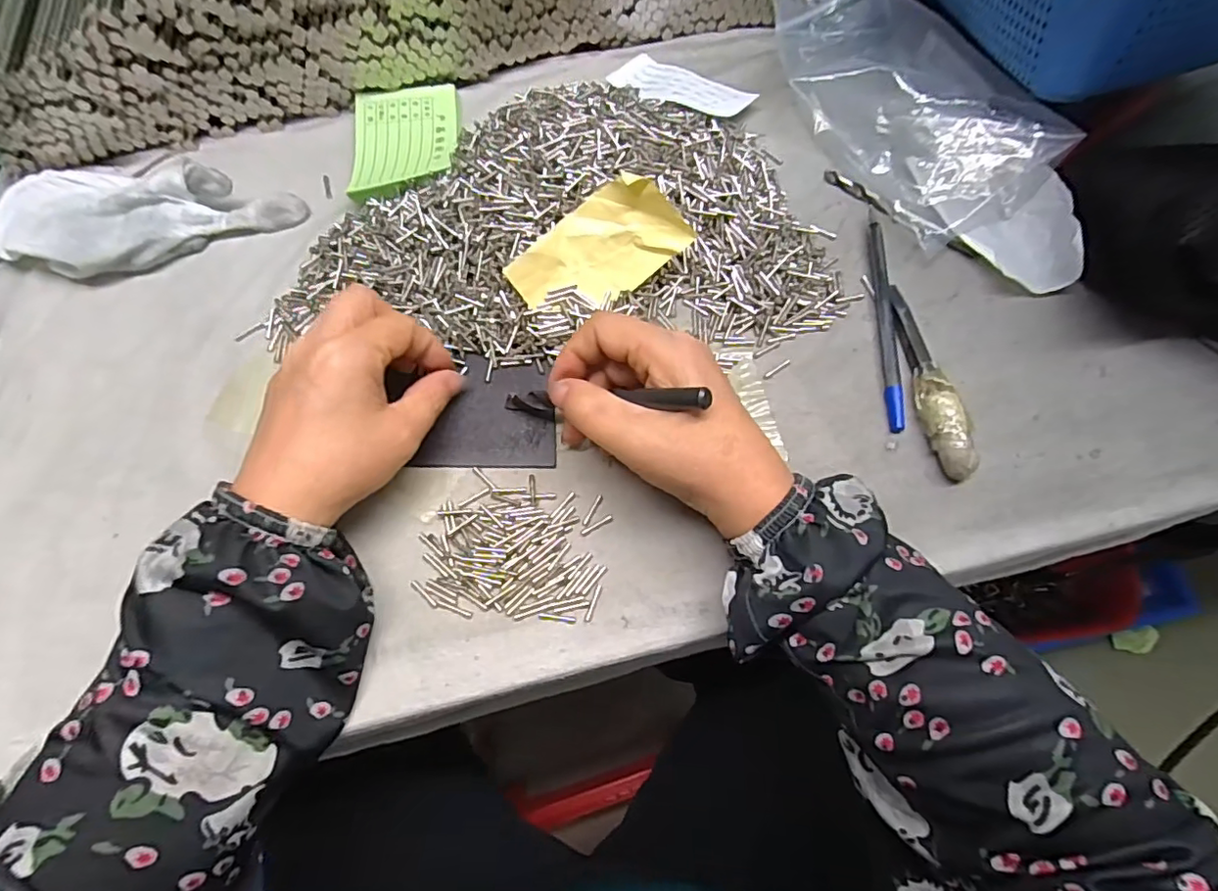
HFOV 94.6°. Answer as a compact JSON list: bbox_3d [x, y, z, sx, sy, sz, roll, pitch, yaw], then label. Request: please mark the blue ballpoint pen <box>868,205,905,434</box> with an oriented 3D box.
[{"bbox_3d":[0.155,-0.076,0.315,0.008,0.009,0.142,1,70,6],"label":"blue ballpoint pen"}]

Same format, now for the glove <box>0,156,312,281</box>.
[{"bbox_3d":[-0.275,-0.133,0.331,0.159,0.030,0.073,6,70,8],"label":"glove"}]

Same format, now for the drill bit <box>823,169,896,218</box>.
[{"bbox_3d":[0.156,-0.157,0.350,0.007,0.008,0.052,-40,71,-9],"label":"drill bit"}]

